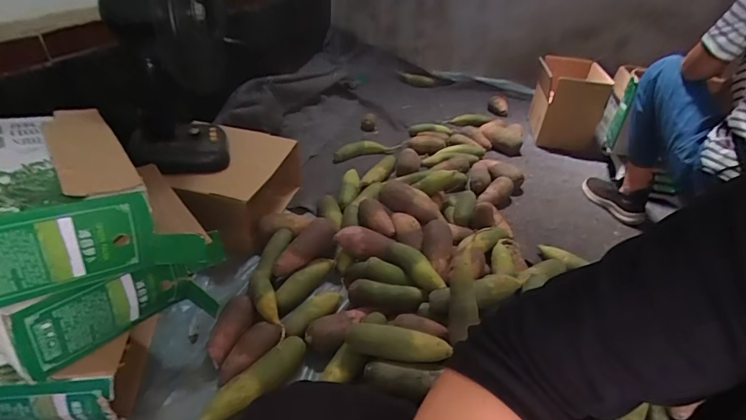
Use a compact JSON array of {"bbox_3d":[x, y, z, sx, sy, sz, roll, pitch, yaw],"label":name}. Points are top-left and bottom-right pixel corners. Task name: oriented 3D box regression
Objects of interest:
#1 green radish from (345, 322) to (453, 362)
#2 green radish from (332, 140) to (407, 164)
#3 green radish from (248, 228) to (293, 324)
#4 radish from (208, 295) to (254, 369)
[{"bbox_3d":[0.050,0.246,0.768,0.198,0.052,0.051,6,35,2],"label":"green radish"},{"bbox_3d":[-0.001,-0.235,1.567,0.309,0.060,0.039,-12,38,-23],"label":"green radish"},{"bbox_3d":[-0.234,0.137,0.956,0.074,0.043,0.278,2,35,-5],"label":"green radish"},{"bbox_3d":[-0.287,0.240,0.844,0.055,0.058,0.147,15,56,14],"label":"radish"}]

